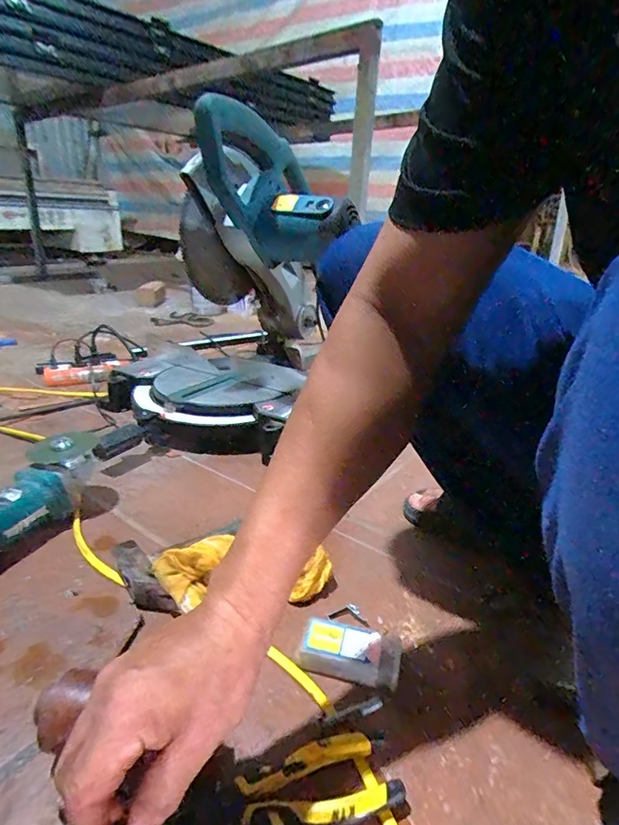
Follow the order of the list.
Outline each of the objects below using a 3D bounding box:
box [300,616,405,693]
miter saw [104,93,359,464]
[{"bbox_3d":[0.038,0.226,0.445,0.093,0.028,0.045,8,22,11],"label":"box"},{"bbox_3d":[-0.179,-0.210,0.877,0.425,0.502,0.370,-2,23,-10],"label":"miter saw"}]

